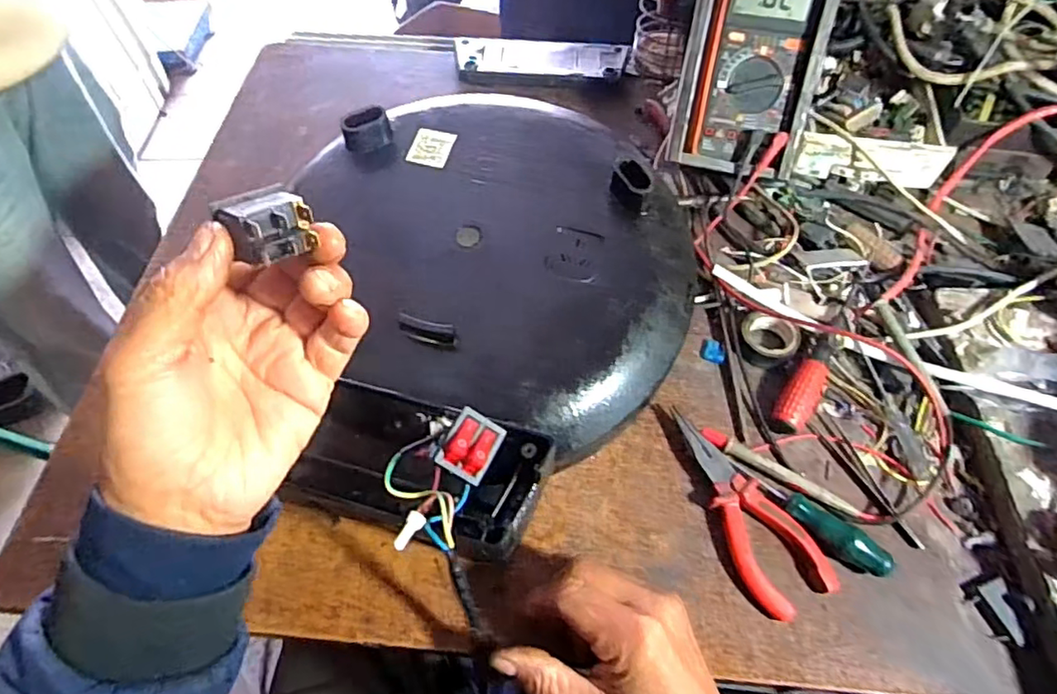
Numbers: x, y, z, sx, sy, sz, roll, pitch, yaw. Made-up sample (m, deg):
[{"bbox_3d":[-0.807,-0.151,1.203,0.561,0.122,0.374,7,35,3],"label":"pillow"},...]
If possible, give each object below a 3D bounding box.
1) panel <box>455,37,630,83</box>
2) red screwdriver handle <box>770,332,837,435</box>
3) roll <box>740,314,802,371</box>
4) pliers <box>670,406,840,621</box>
[{"bbox_3d":[0.014,-0.303,0.645,0.181,0.013,0.072,1,58,3],"label":"panel"},{"bbox_3d":[0.203,0.028,0.443,0.026,0.024,0.080,31,64,20],"label":"red screwdriver handle"},{"bbox_3d":[0.183,-0.006,0.466,0.043,0.017,0.042,-1,58,2],"label":"roll"},{"bbox_3d":[0.139,0.106,0.405,0.052,0.018,0.139,-28,61,-14],"label":"pliers"}]

